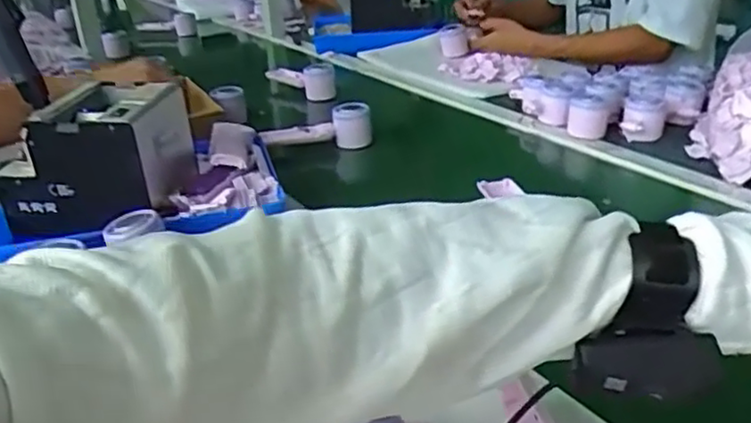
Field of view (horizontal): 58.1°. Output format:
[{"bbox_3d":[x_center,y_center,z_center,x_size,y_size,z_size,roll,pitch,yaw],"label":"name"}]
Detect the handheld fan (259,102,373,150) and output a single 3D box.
[{"bbox_3d":[-0.086,-0.127,1.019,0.164,0.053,0.072,-5,27,-2],"label":"handheld fan"}]

